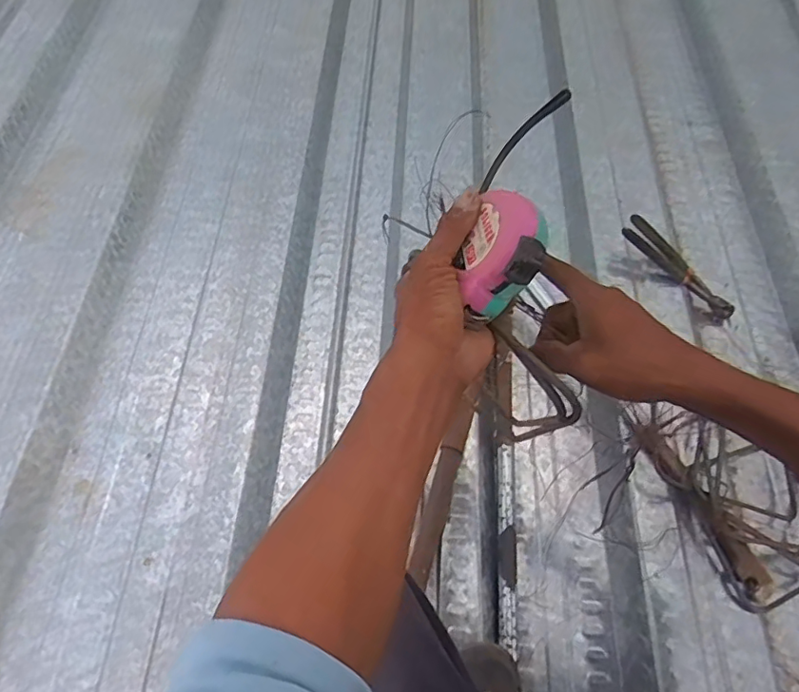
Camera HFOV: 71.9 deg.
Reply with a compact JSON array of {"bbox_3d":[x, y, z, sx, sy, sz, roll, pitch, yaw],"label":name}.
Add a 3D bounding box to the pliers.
[{"bbox_3d":[0.445,-0.124,0.876,0.216,0.024,0.045,42,70,-1],"label":"pliers"}]

